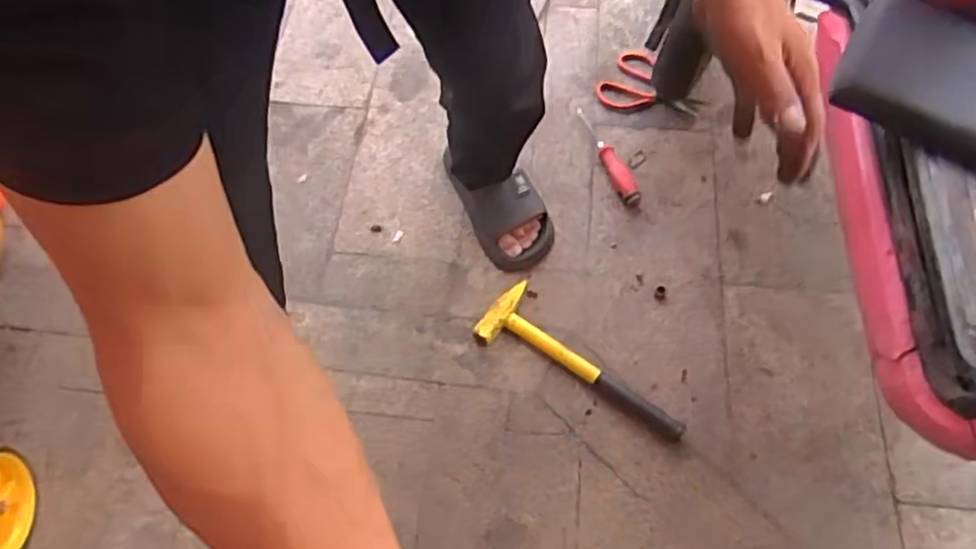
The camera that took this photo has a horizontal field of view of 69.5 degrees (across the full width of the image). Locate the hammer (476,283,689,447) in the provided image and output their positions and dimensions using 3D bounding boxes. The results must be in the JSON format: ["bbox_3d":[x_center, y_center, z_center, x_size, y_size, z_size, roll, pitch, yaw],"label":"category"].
[{"bbox_3d":[0.130,0.133,0.977,0.308,0.026,0.100,35,67,19],"label":"hammer"}]

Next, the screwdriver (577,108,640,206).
[{"bbox_3d":[0.191,-0.198,1.155,0.031,0.027,0.209,-22,63,-11],"label":"screwdriver"}]

